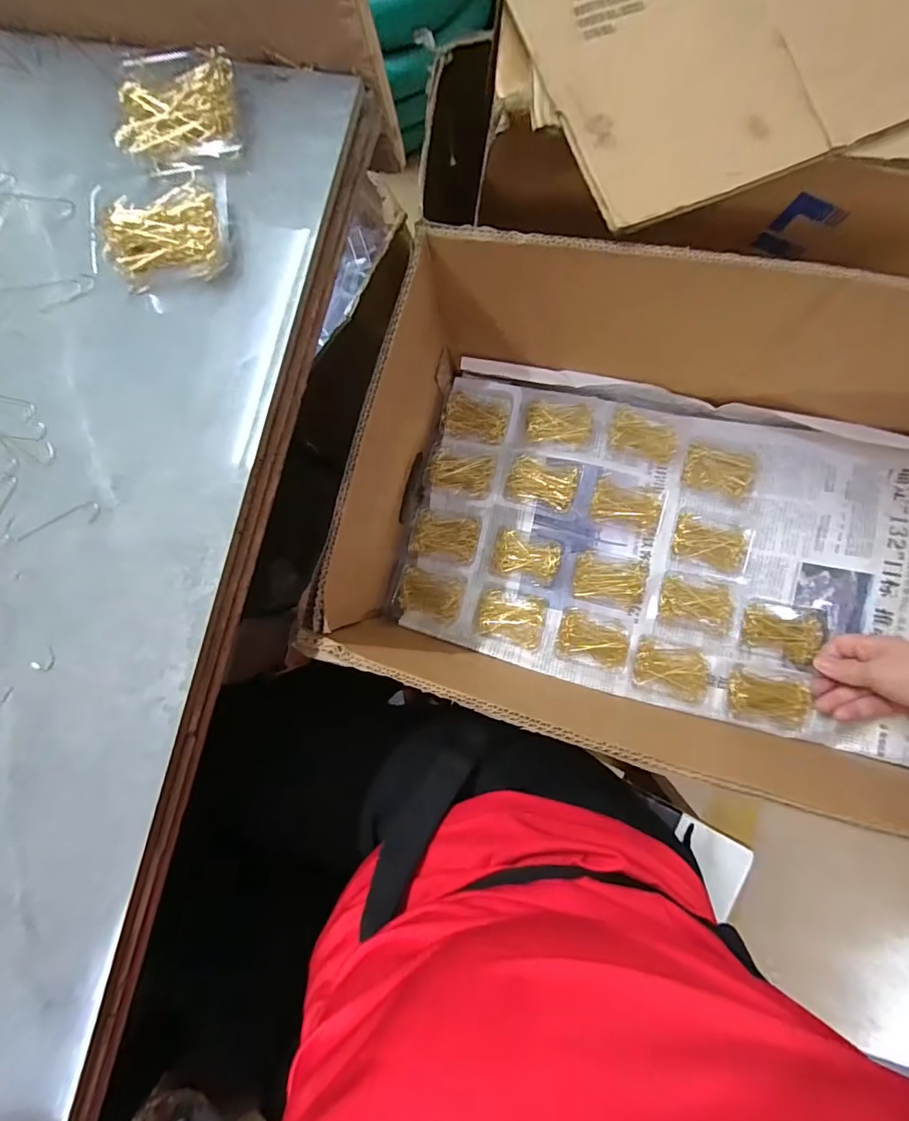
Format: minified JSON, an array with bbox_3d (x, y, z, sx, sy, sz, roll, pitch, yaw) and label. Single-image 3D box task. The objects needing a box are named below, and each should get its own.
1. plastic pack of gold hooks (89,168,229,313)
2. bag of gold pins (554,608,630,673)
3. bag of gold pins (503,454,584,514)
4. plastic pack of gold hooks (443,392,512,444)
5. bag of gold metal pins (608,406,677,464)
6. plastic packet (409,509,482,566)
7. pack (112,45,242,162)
[{"bbox_3d":[-0.177,-0.205,0.290,0.077,0.026,0.086,3,87,7],"label":"plastic pack of gold hooks"},{"bbox_3d":[0.147,0.084,0.507,0.075,0.025,0.055,12,88,7],"label":"bag of gold pins"},{"bbox_3d":[0.095,-0.086,0.516,0.077,0.016,0.054,15,88,7],"label":"bag of gold pins"},{"bbox_3d":[0.025,-0.161,0.540,0.073,0.018,0.045,13,88,7],"label":"plastic pack of gold hooks"},{"bbox_3d":[0.204,-0.137,0.517,0.075,0.013,0.044,23,89,7],"label":"bag of gold metal pins"},{"bbox_3d":[-0.011,-0.027,0.538,0.079,0.028,0.049,14,88,7],"label":"plastic packet"},{"bbox_3d":[-0.165,-0.275,0.288,0.071,0.019,0.055,8,87,7],"label":"pack"}]

